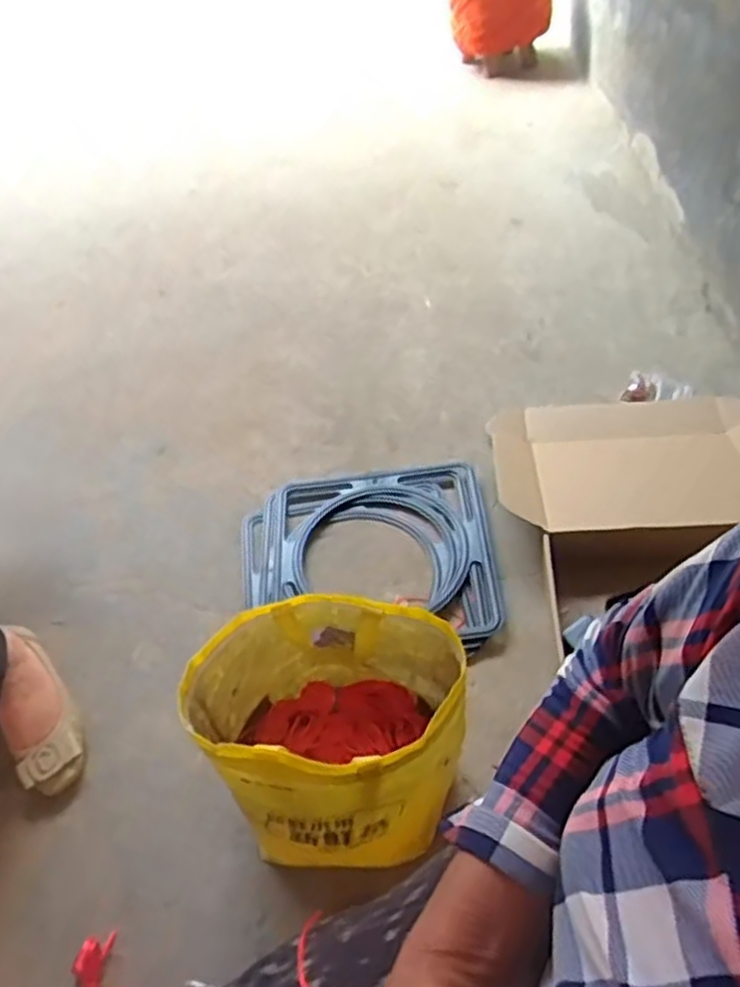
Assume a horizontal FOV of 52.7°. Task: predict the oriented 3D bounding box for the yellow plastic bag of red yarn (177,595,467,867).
[{"bbox_3d":[-0.044,0.257,0.808,0.265,0.226,0.220,9,53,12],"label":"yellow plastic bag of red yarn"}]

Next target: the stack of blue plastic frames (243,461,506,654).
[{"bbox_3d":[-0.005,0.093,1.098,0.362,0.033,0.318,-6,52,0],"label":"stack of blue plastic frames"}]

